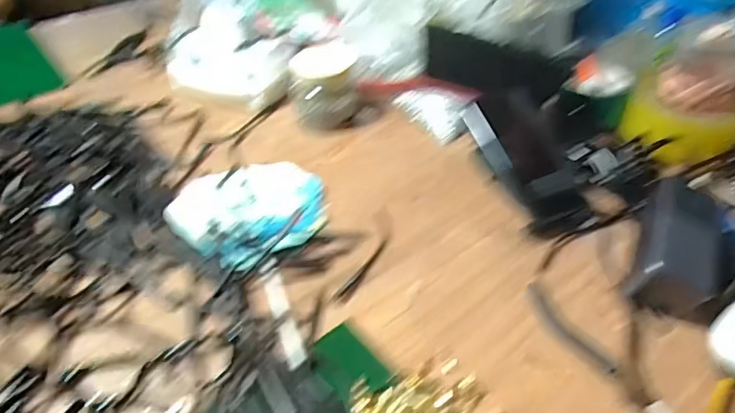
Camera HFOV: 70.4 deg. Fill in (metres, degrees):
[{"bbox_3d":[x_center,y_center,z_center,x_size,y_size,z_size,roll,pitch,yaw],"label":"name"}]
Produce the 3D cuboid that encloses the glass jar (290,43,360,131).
[{"bbox_3d":[-0.055,-0.152,0.691,0.086,0.094,0.086,1,41,-1],"label":"glass jar"}]

